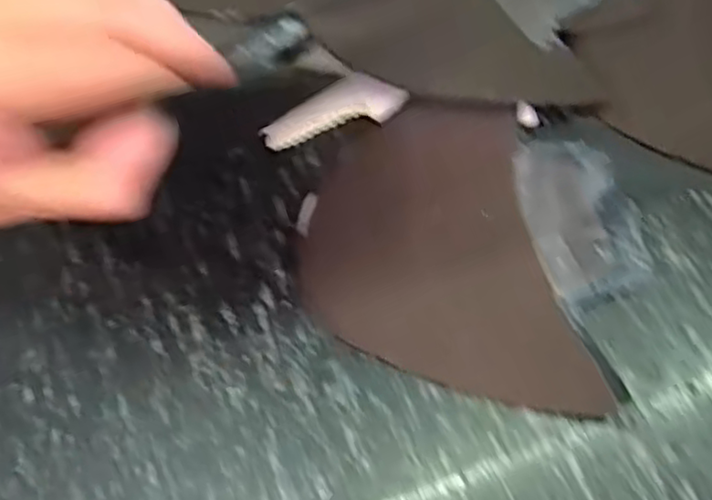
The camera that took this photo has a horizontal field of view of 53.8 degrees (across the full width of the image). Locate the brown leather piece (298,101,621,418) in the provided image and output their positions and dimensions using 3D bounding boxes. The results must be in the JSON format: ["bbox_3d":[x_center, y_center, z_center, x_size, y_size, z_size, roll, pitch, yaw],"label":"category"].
[{"bbox_3d":[0.034,0.006,0.324,0.113,0.006,0.157,-13,67,-2],"label":"brown leather piece"}]

